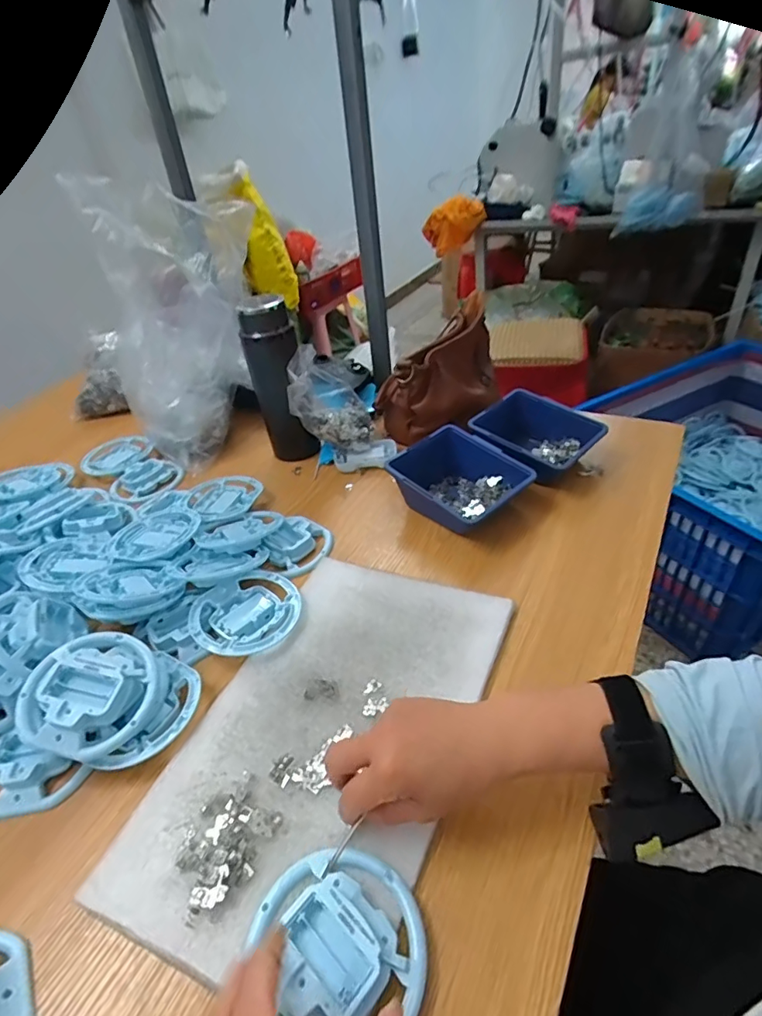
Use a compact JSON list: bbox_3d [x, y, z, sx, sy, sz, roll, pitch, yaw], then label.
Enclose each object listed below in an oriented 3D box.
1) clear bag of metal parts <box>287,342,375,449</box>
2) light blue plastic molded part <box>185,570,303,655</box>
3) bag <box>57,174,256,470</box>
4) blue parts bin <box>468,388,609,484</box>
[{"bbox_3d":[-0.070,-0.158,0.713,0.102,0.128,0.107,-7,37,1],"label":"clear bag of metal parts"},{"bbox_3d":[-0.131,0.107,0.501,0.106,0.022,0.094,-24,40,-20],"label":"light blue plastic molded part"},{"bbox_3d":[-0.288,-0.277,0.746,0.144,0.323,0.224,26,48,36],"label":"bag"},{"bbox_3d":[0.193,-0.083,0.656,0.142,0.072,0.129,25,48,36],"label":"blue parts bin"}]

